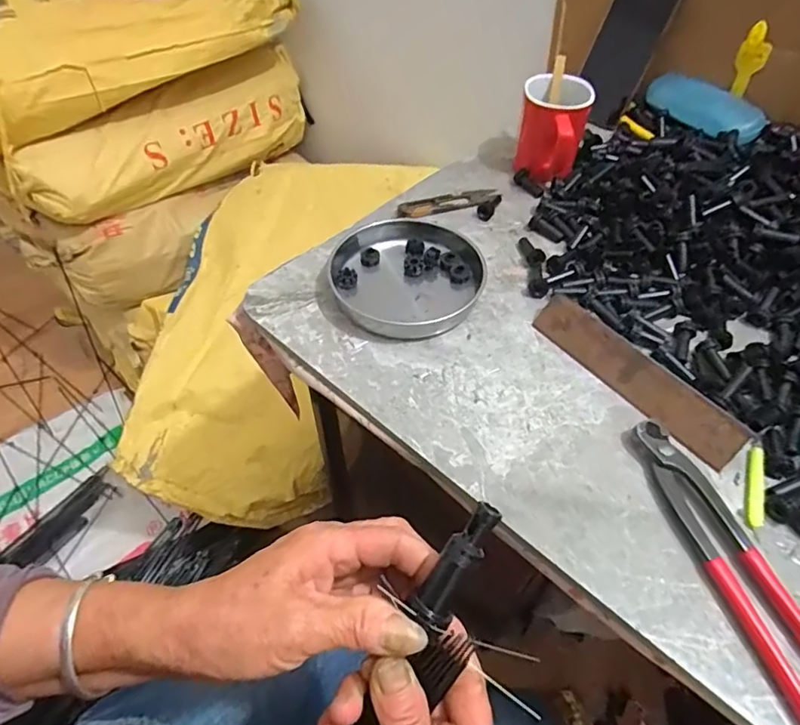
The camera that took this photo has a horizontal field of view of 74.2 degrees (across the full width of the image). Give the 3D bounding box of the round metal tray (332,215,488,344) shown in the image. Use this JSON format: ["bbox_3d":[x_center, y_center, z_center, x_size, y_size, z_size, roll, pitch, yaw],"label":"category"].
[{"bbox_3d":[0.008,-0.080,0.491,0.140,0.022,0.140,0,51,0],"label":"round metal tray"}]

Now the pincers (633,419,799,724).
[{"bbox_3d":[0.211,0.123,0.335,0.040,0.015,0.195,-12,52,-10],"label":"pincers"}]

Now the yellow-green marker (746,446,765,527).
[{"bbox_3d":[0.249,0.085,0.371,0.010,0.005,0.065,19,54,14],"label":"yellow-green marker"}]

